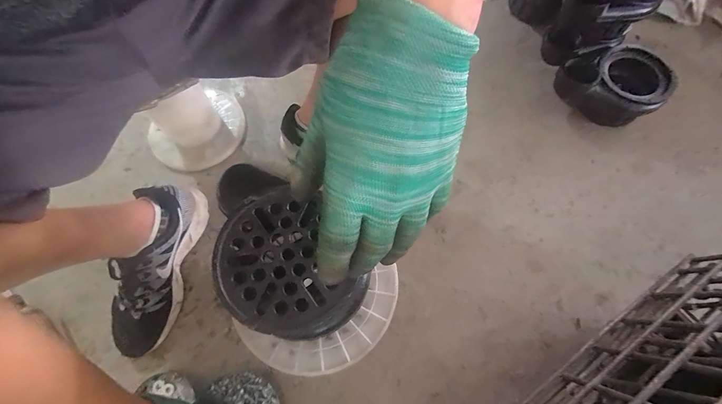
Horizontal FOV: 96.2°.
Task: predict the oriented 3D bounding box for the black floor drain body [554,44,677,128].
[{"bbox_3d":[0.533,-0.246,0.685,0.172,0.102,0.172,0,69,0],"label":"black floor drain body"}]

